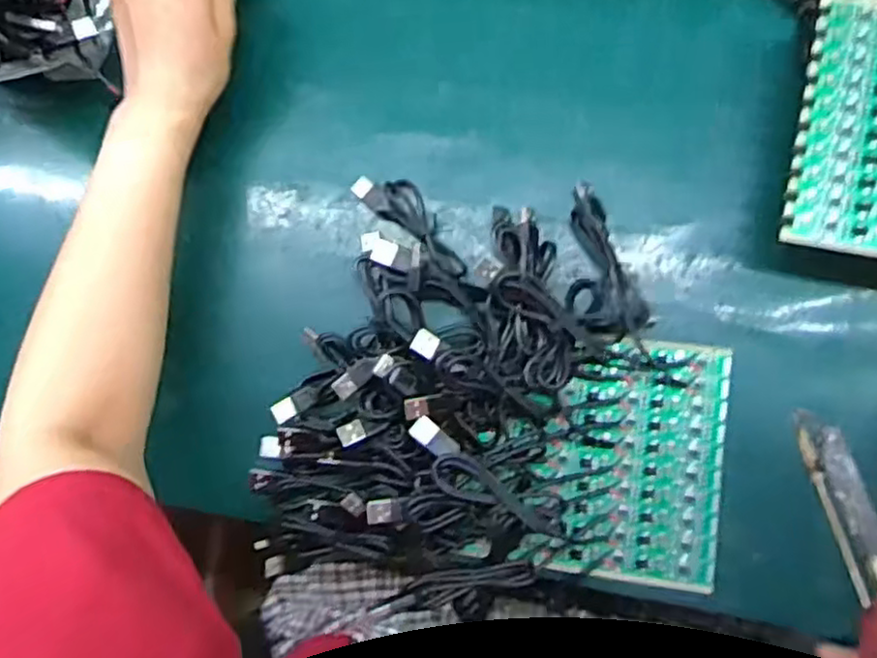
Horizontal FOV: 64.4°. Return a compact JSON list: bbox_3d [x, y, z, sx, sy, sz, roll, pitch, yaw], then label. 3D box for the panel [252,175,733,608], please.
[{"bbox_3d":[0.033,0.037,0.407,0.268,0.053,0.236,5,86,7],"label":"panel"}]

